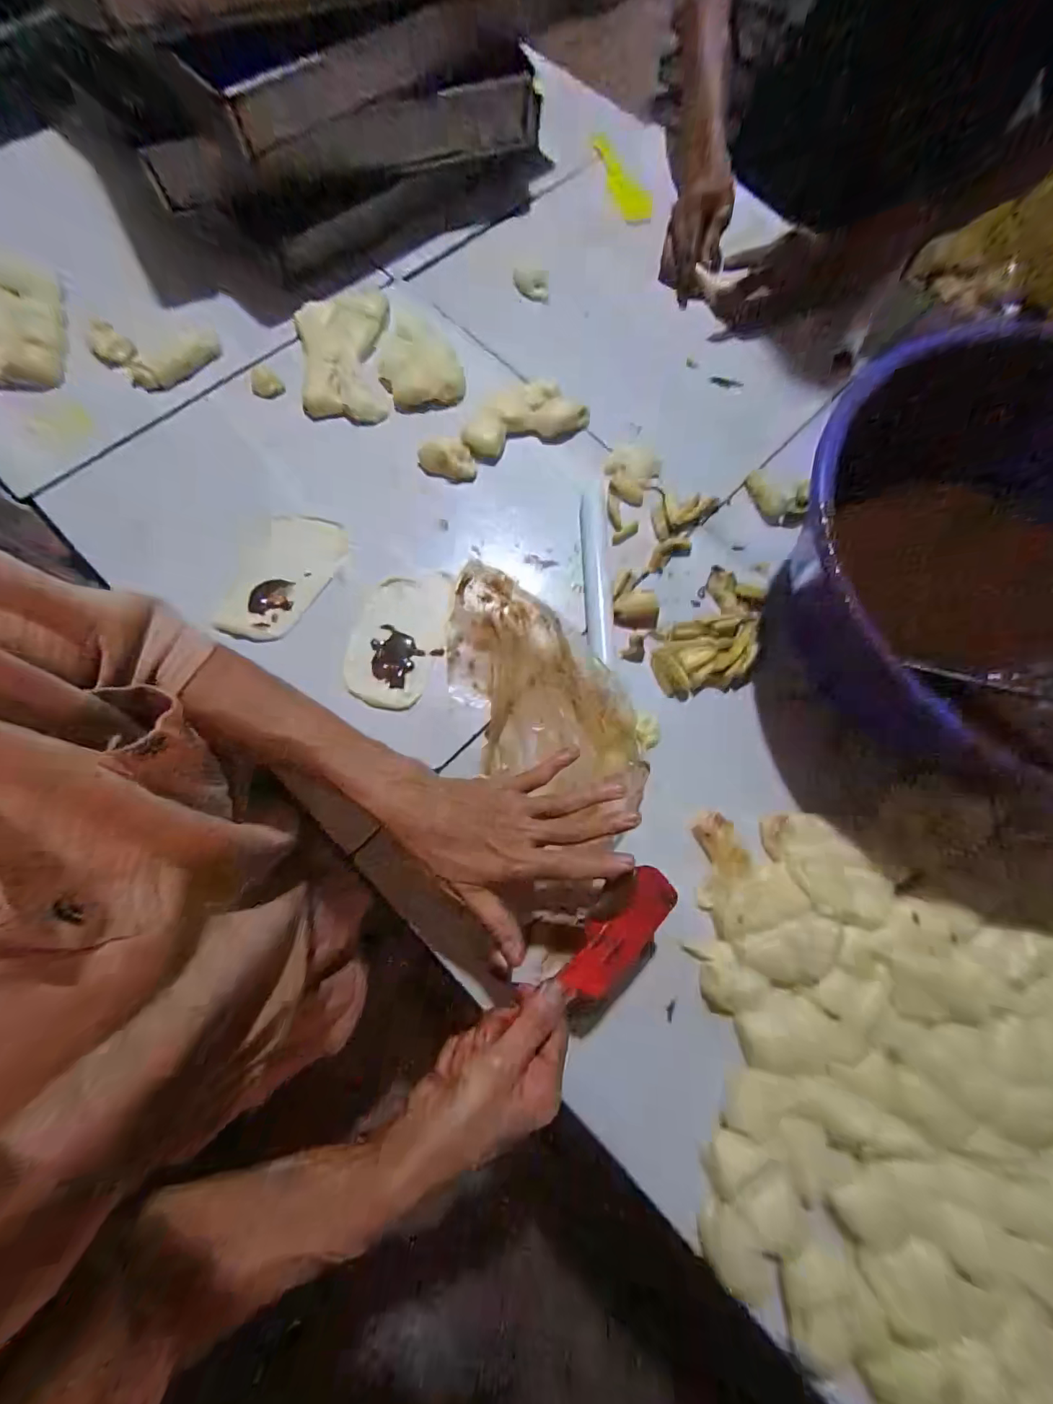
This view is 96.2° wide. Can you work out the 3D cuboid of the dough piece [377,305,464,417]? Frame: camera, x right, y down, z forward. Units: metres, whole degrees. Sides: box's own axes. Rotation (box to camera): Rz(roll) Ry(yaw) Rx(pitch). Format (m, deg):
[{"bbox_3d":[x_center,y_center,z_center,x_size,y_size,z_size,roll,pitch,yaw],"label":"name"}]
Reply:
[{"bbox_3d":[-0.123,-0.396,0.544,0.096,0.043,0.084,-10,74,-4],"label":"dough piece"}]

